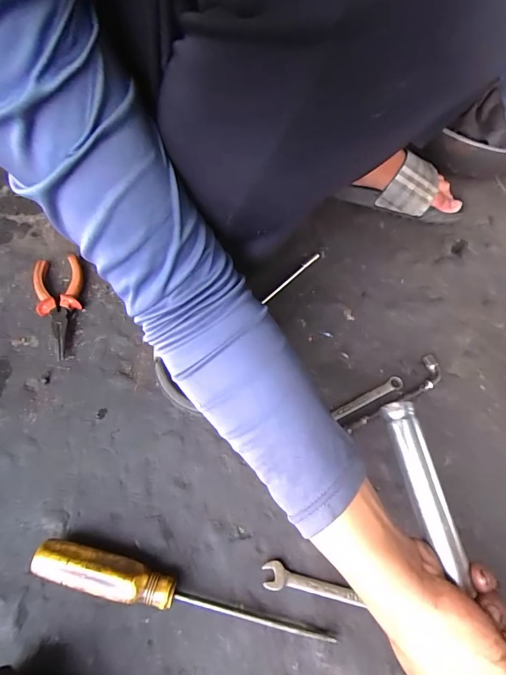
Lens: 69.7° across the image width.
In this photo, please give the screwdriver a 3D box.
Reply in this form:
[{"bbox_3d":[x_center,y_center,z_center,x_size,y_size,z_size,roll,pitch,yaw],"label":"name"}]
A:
[{"bbox_3d":[-0.057,0.208,0.290,0.237,0.031,0.028,13,57,5],"label":"screwdriver"}]

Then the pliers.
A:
[{"bbox_3d":[-0.239,-0.043,0.455,0.056,0.018,0.158,-15,59,-13],"label":"pliers"}]

